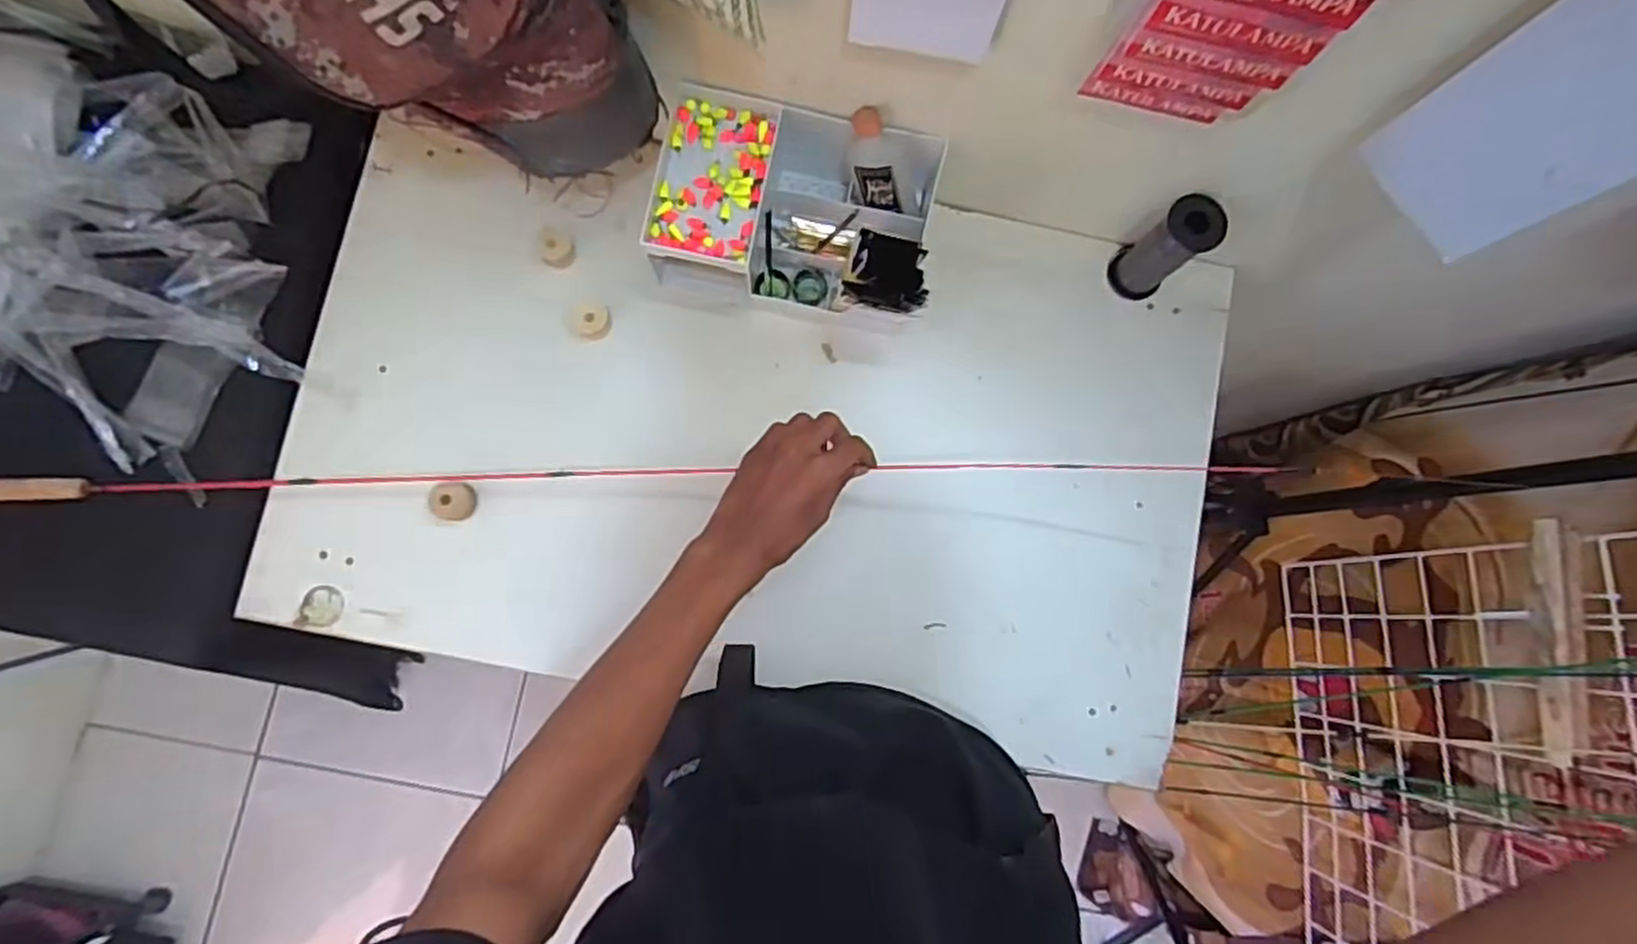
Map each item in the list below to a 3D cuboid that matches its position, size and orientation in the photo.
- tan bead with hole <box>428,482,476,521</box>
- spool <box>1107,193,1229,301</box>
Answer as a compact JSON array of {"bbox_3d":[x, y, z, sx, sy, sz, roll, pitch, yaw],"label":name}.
[{"bbox_3d":[-0.314,0.025,0.670,0.032,0.024,0.033,0,83,-4],"label":"tan bead with hole"},{"bbox_3d":[0.305,-0.196,0.682,0.047,0.119,0.048,0,83,-4],"label":"spool"}]

